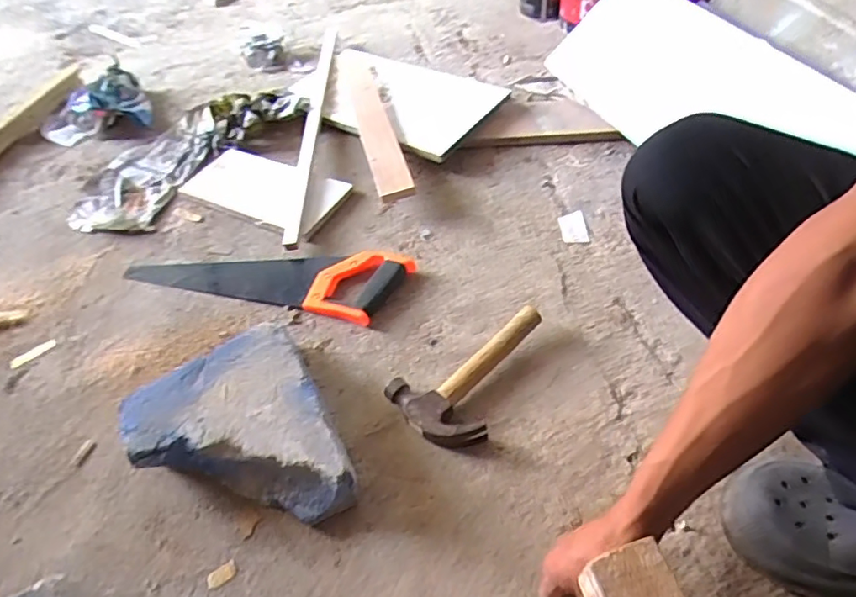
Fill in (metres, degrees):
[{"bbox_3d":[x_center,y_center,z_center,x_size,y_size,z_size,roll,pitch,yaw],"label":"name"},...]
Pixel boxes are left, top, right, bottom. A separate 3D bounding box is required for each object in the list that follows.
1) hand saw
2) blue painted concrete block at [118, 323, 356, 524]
[{"bbox_3d":[-0.241,-0.037,0.836,0.414,0.030,0.121,7,51,11],"label":"hand saw"},{"bbox_3d":[-0.211,0.160,0.633,0.207,0.079,0.231,-24,52,-15],"label":"blue painted concrete block"}]

